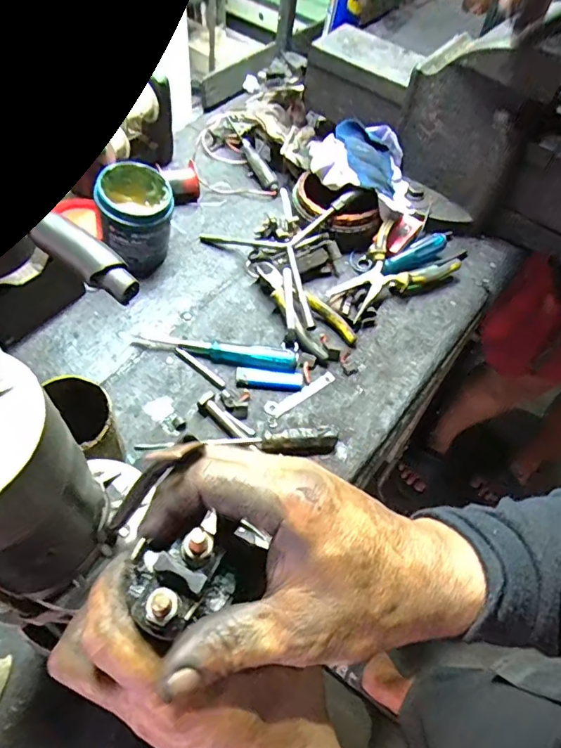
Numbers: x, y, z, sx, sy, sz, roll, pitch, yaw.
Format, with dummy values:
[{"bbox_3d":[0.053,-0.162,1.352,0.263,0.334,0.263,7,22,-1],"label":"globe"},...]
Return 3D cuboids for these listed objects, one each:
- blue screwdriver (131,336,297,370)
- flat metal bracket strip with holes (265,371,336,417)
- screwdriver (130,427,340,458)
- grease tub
[{"bbox_3d":[-0.080,-0.028,0.594,0.195,0.017,0.023,7,56,-1],"label":"blue screwdriver"},{"bbox_3d":[0.025,0.023,0.595,0.095,0.008,0.019,-29,63,-22],"label":"flat metal bracket strip with holes"},{"bbox_3d":[-0.045,0.077,0.534,0.211,0.019,0.025,-2,56,-7],"label":"screwdriver"},{"bbox_3d":[-0.175,-0.191,0.610,0.081,0.104,0.083,2,56,-4],"label":"grease tub"}]

